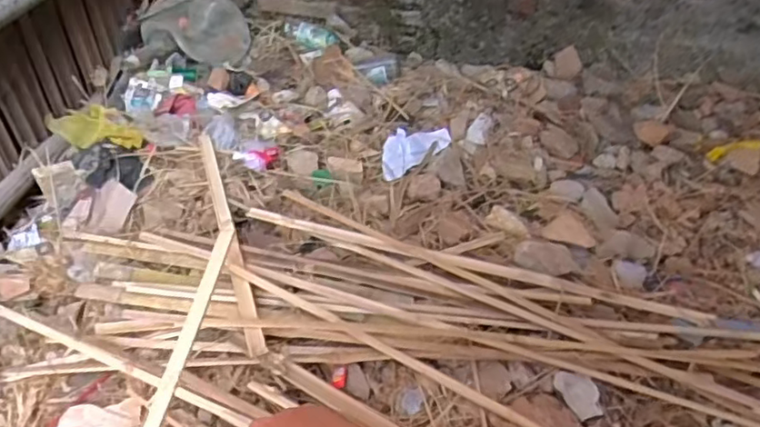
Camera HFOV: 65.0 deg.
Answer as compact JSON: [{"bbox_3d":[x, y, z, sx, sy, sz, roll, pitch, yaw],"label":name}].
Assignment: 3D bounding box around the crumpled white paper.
[{"bbox_3d":[0.063,-0.140,1.264,0.102,0.026,0.194,36,51,28],"label":"crumpled white paper"}]

